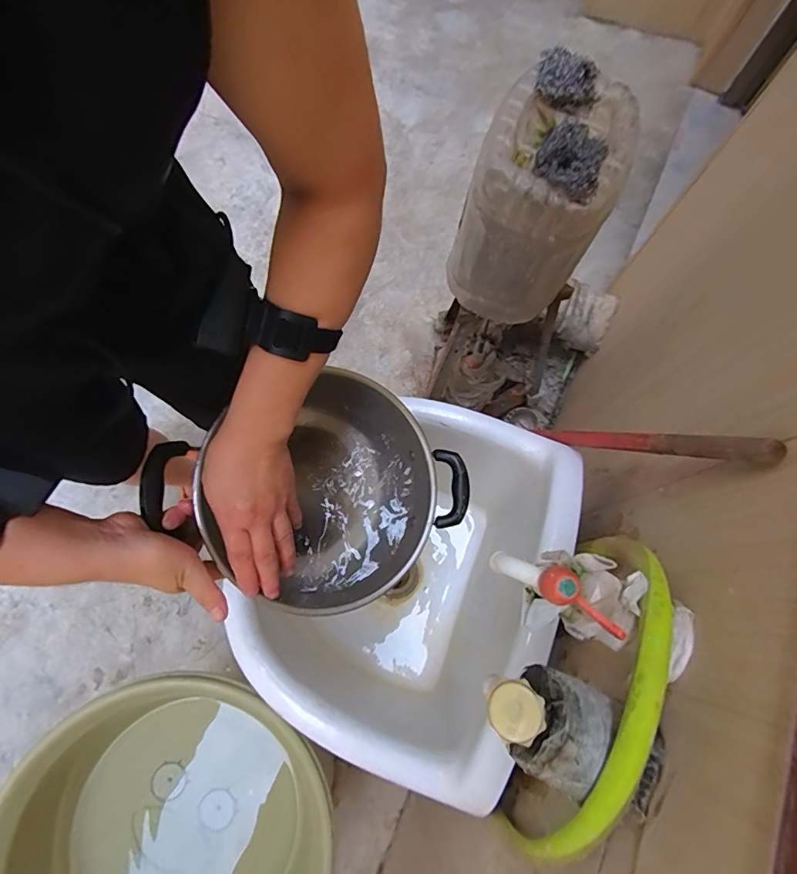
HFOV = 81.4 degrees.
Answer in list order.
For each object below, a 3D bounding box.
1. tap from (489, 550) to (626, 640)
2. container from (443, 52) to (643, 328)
[{"bbox_3d":[0.121,0.119,0.375,0.114,0.043,0.023,16,65,51],"label":"tap"},{"bbox_3d":[0.189,-0.326,0.653,0.177,0.273,0.191,22,71,4],"label":"container"}]

